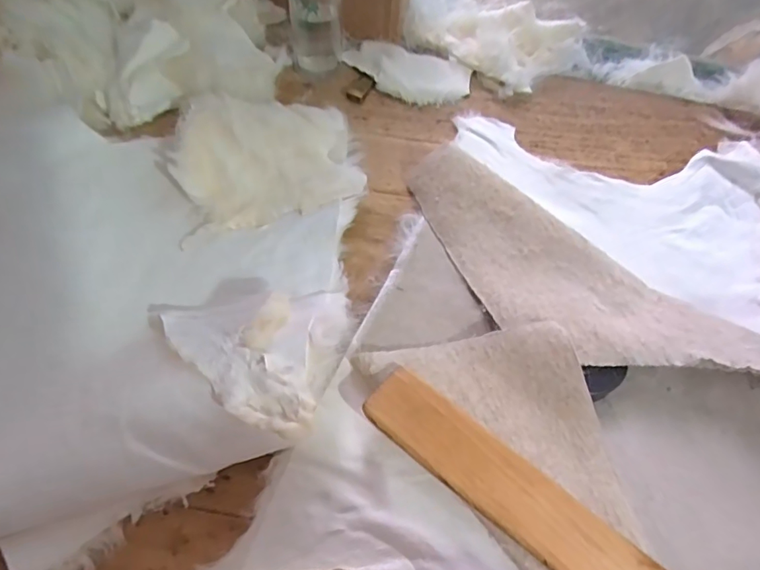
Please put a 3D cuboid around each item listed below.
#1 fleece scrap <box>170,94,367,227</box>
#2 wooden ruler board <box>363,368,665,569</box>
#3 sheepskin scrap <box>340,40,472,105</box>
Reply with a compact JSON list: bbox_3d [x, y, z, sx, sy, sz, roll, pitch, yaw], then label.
[{"bbox_3d":[-0.115,-0.137,0.523,0.190,0.055,0.161,0,56,-5],"label":"fleece scrap"},{"bbox_3d":[0.193,0.223,0.334,0.487,0.008,0.058,37,59,14],"label":"wooden ruler board"},{"bbox_3d":[0.035,-0.275,0.647,0.165,0.023,0.085,10,56,1],"label":"sheepskin scrap"}]

